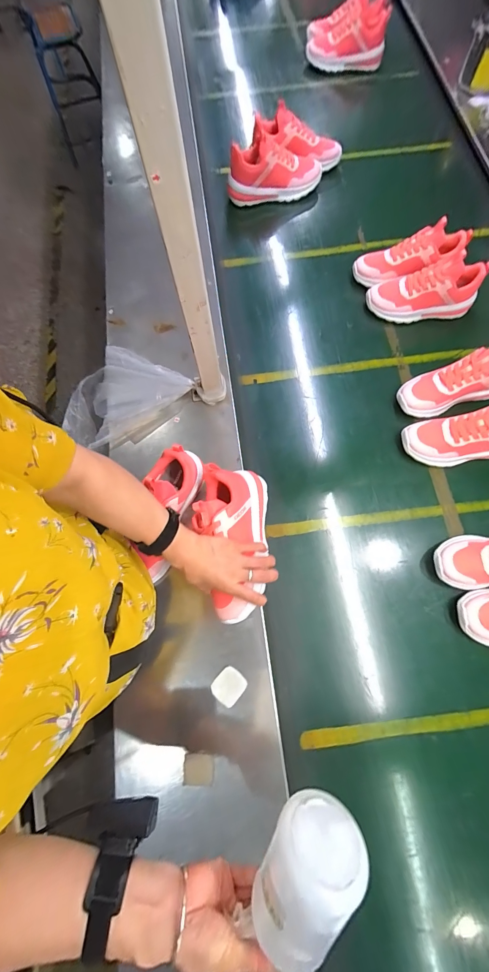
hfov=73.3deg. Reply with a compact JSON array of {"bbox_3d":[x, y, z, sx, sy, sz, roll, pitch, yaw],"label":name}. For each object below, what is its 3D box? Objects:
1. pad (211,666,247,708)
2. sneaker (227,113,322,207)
[{"bbox_3d":[-0.026,0.330,0.540,0.046,0.005,0.051,36,78,11],"label":"pad"},{"bbox_3d":[0.079,-0.809,0.834,0.244,0.119,0.091,-5,74,0],"label":"sneaker"}]

